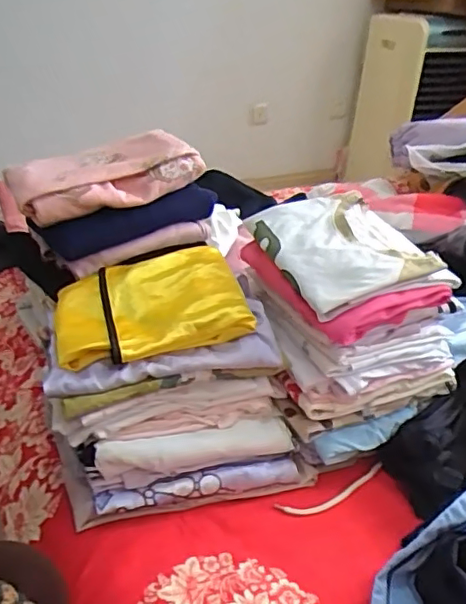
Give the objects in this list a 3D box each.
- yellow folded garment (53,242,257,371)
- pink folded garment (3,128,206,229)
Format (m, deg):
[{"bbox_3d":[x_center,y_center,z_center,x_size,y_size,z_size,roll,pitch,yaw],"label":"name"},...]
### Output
[{"bbox_3d":[-0.102,0.003,0.715,0.226,0.053,0.161,-7,33,-16],"label":"yellow folded garment"},{"bbox_3d":[-0.186,-0.187,0.849,0.262,0.071,0.141,-18,38,-31],"label":"pink folded garment"}]

